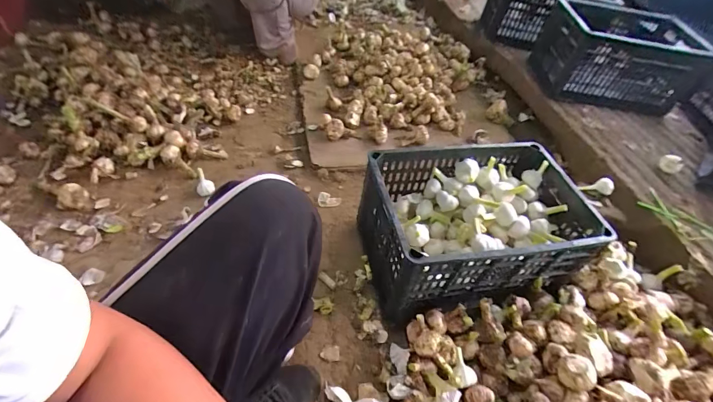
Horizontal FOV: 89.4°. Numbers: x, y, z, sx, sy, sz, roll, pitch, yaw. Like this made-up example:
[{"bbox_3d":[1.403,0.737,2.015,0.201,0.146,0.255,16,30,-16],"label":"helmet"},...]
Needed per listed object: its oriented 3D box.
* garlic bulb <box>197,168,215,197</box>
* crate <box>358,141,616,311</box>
[{"bbox_3d":[-0.414,-0.049,0.977,0.045,0.035,0.086,-17,53,-20],"label":"garlic bulb"},{"bbox_3d":[0.263,0.043,0.824,0.453,0.224,0.307,-6,50,-11],"label":"crate"}]

